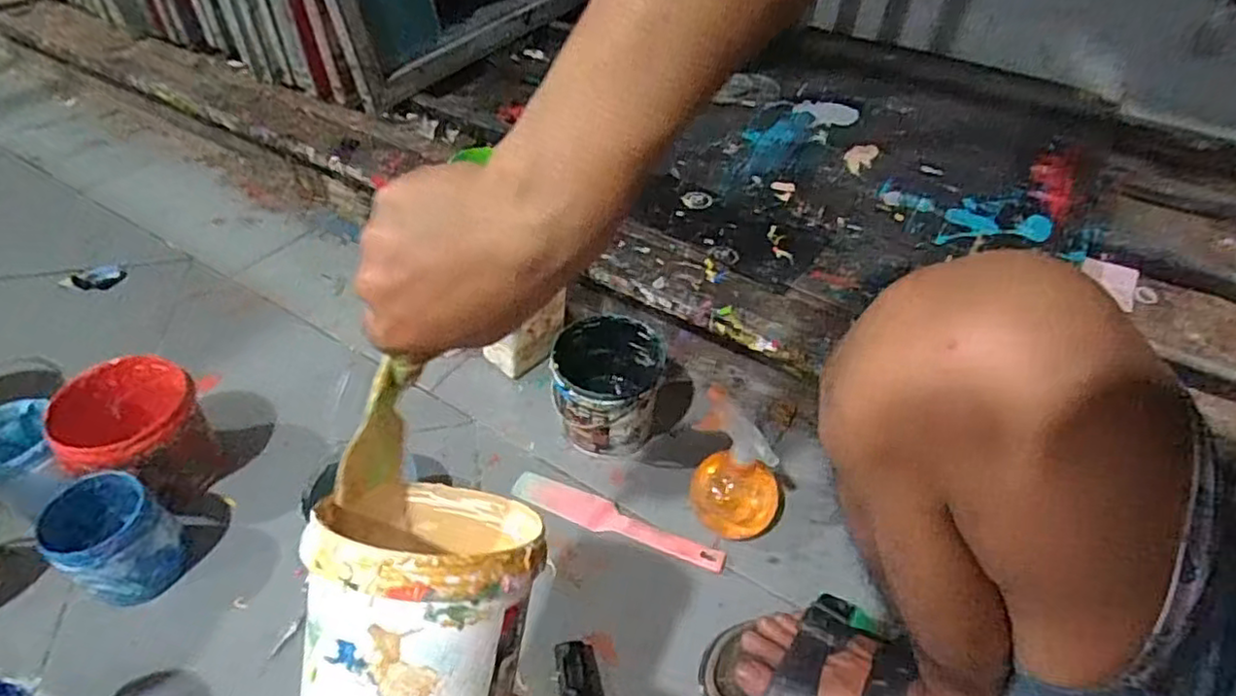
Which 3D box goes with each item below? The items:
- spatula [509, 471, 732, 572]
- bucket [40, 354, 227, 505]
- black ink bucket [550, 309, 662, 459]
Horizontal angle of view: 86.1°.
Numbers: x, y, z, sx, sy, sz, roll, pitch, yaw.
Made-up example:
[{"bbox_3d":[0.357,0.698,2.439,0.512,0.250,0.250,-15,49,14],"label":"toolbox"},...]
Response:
[{"bbox_3d":[-0.003,0.184,0.721,0.245,0.011,0.034,19,47,16],"label":"spatula"},{"bbox_3d":[-0.511,0.096,0.712,0.122,0.124,0.122,1,45,-1],"label":"bucket"},{"bbox_3d":[-0.011,0.050,0.779,0.125,0.122,0.129,4,45,2],"label":"black ink bucket"}]

